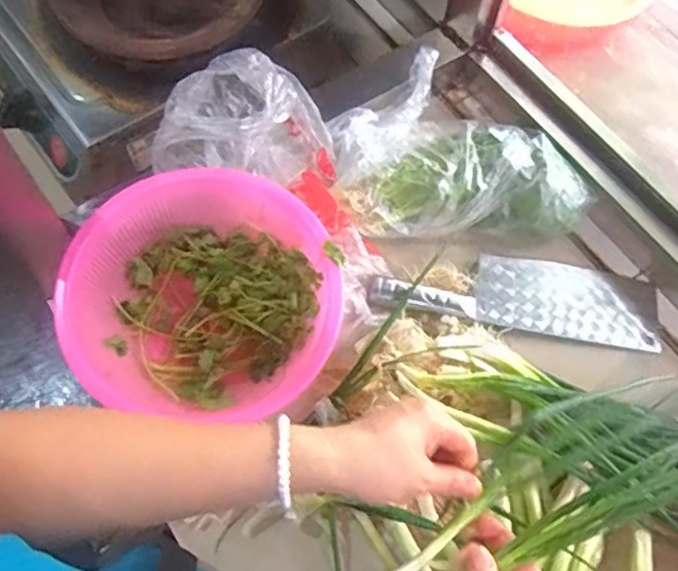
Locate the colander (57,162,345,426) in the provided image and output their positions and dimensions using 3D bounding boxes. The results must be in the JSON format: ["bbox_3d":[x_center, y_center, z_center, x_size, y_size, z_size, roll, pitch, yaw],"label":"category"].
[{"bbox_3d":[-0.124,0.009,0.594,0.244,0.085,0.220,-11,66,-8],"label":"colander"}]

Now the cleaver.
[{"bbox_3d":[0.185,0.005,0.655,0.298,0.031,0.086,8,65,1],"label":"cleaver"}]

